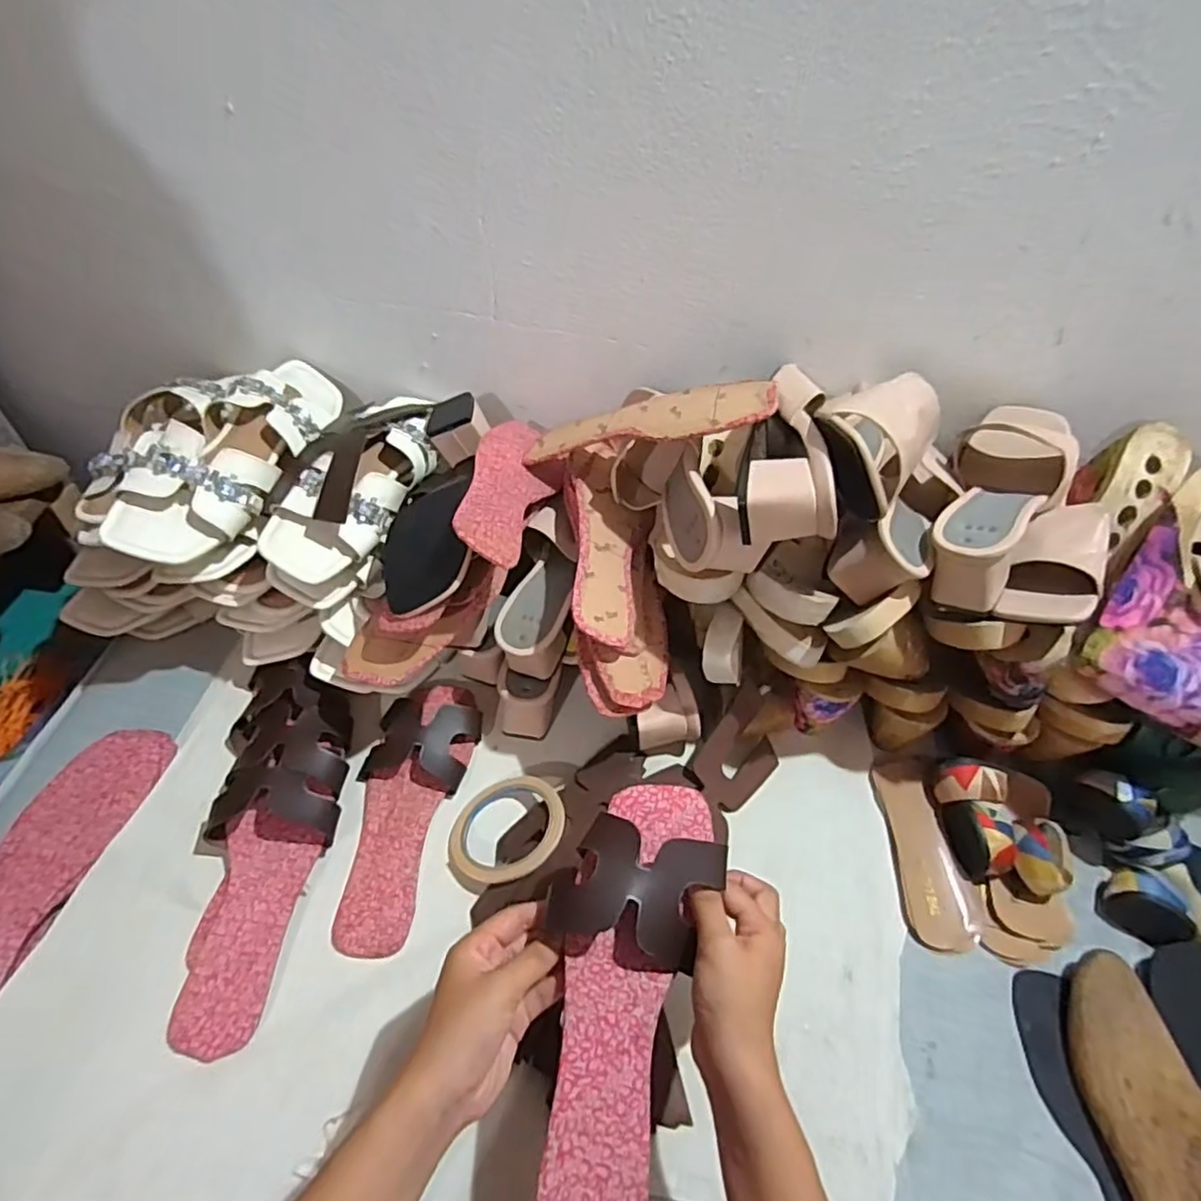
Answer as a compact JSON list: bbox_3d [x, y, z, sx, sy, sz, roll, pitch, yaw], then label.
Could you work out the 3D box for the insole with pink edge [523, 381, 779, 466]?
[{"bbox_3d":[0.039,-0.154,0.565,0.233,0.013,0.074,1,42,38],"label":"insole with pink edge"}]

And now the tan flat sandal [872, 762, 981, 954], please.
[{"bbox_3d":[0.291,0.225,0.598,0.058,0.009,0.163,3,50,-4],"label":"tan flat sandal"}]

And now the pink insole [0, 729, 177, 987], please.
[{"bbox_3d":[-0.437,0.210,0.501,0.079,0.015,0.257,15,51,7],"label":"pink insole"}]

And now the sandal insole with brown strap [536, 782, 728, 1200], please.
[{"bbox_3d":[0.011,0.226,0.386,0.092,0.027,0.237,12,66,4],"label":"sandal insole with brown strap"}]

